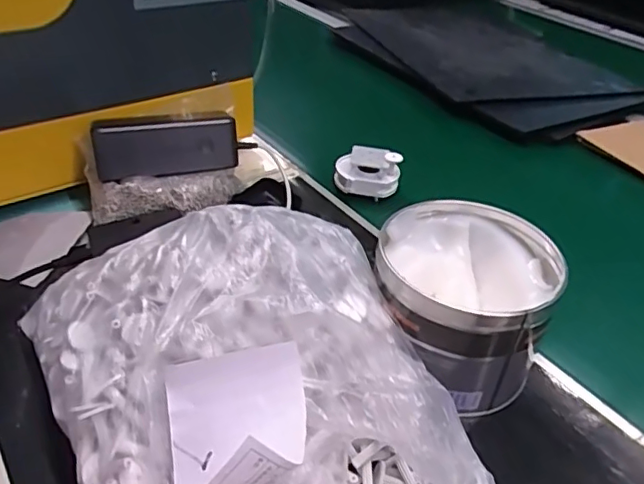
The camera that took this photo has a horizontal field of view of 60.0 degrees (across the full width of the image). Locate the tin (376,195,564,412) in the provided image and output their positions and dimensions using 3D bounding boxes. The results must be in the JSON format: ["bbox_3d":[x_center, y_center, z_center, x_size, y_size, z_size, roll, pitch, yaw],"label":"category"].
[{"bbox_3d":[0.100,0.047,0.415,0.120,0.103,0.119,3,37,-2],"label":"tin"}]

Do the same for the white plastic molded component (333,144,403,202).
[{"bbox_3d":[0.051,-0.077,0.625,0.069,0.049,0.045,7,37,4],"label":"white plastic molded component"}]

